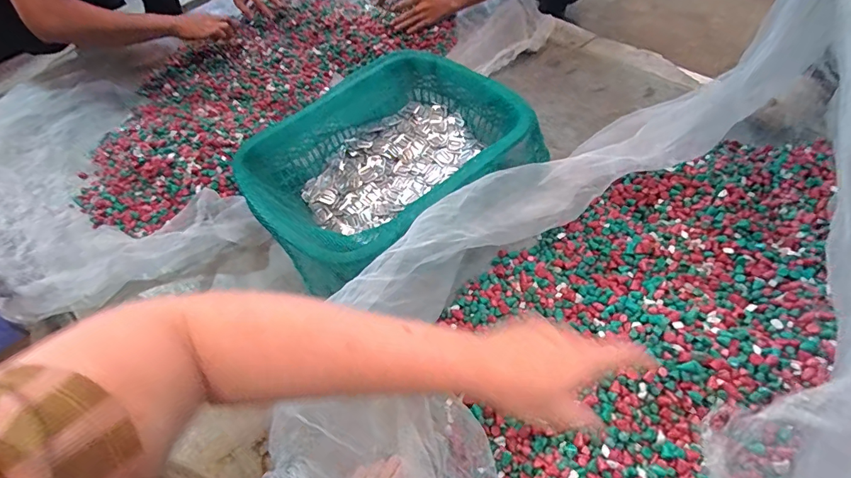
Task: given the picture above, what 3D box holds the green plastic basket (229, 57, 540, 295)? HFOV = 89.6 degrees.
[{"bbox_3d":[-0.064,-0.130,0.777,0.475,0.149,0.341,-39,59,-19],"label":"green plastic basket"}]

